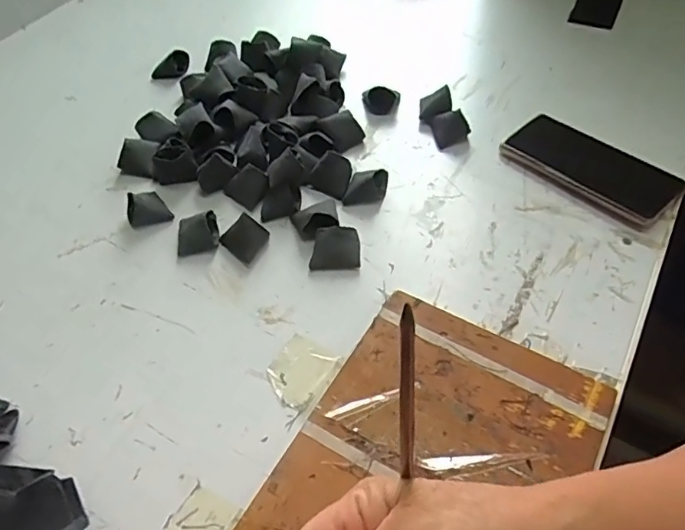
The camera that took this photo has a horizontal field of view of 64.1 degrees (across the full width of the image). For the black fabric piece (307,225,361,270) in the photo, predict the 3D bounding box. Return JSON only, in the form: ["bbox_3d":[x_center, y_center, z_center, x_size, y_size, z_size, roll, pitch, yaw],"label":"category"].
[{"bbox_3d":[-0.006,-0.014,0.479,0.043,0.022,0.037,-3,51,2],"label":"black fabric piece"}]

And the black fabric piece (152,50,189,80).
[{"bbox_3d":[-0.211,-0.245,0.670,0.048,0.023,0.022,-18,52,-11],"label":"black fabric piece"}]

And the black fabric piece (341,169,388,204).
[{"bbox_3d":[0.023,-0.077,0.528,0.039,0.020,0.041,6,52,9],"label":"black fabric piece"}]

